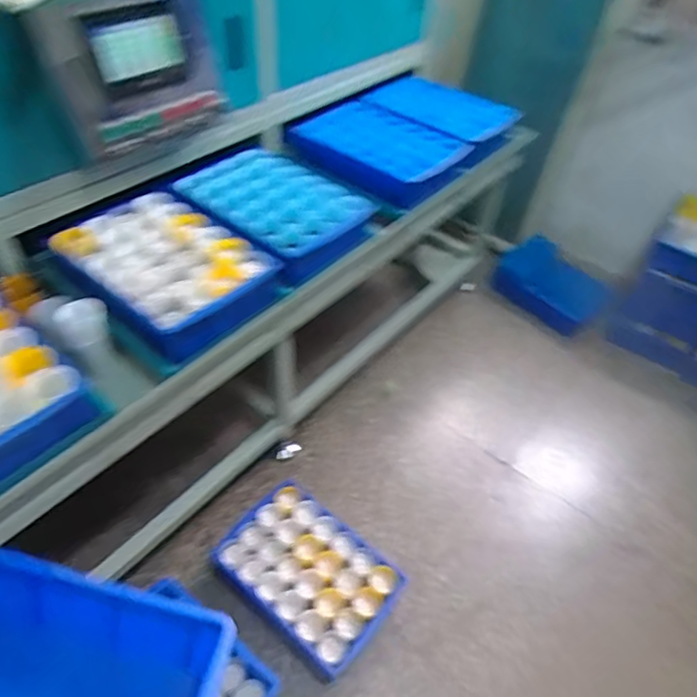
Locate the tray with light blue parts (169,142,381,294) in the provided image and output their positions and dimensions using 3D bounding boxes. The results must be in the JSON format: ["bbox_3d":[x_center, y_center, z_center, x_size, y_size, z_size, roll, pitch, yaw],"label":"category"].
[{"bbox_3d":[-0.171,-0.344,1.256,0.346,0.071,0.443,-33,57,-30],"label":"tray with light blue parts"}]

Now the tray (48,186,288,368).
[{"bbox_3d":[-0.372,-0.169,1.083,0.408,0.079,0.296,37,55,27],"label":"tray"}]

